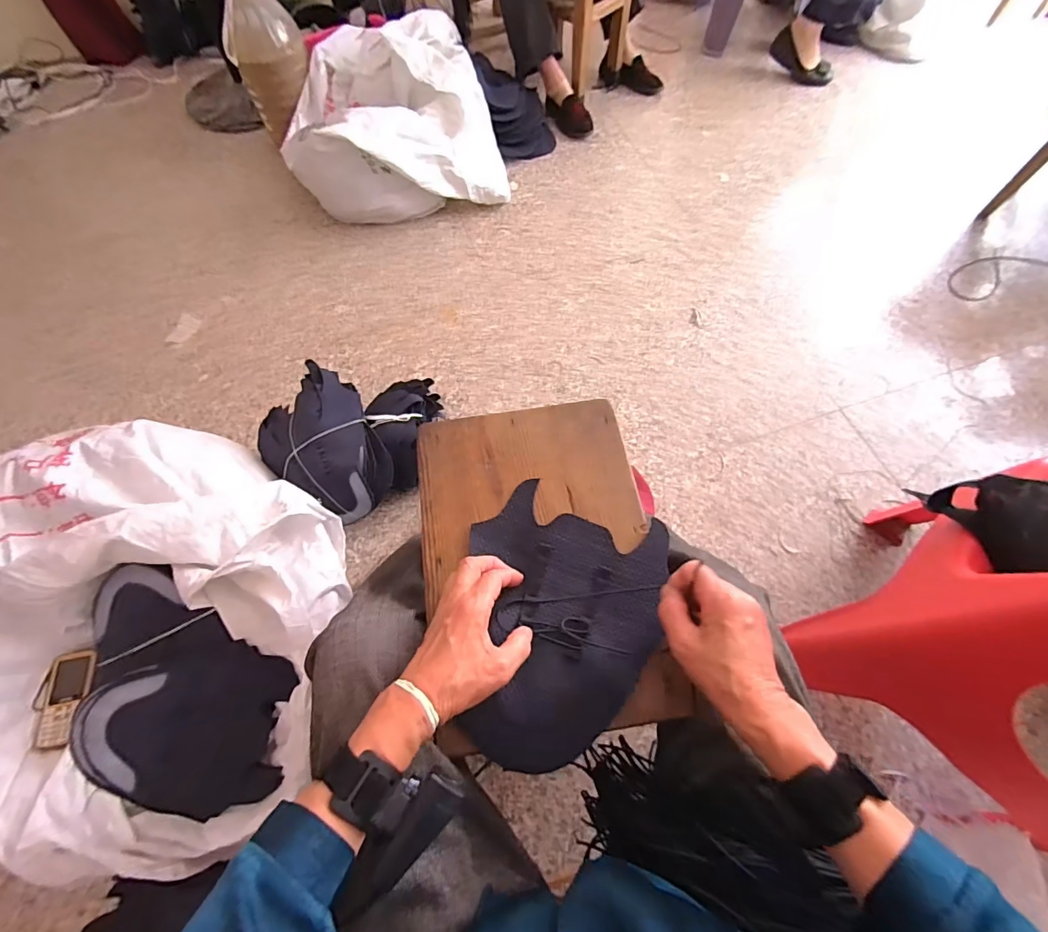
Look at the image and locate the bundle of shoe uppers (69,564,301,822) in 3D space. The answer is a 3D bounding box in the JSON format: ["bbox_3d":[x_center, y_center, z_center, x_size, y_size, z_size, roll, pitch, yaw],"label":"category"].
[{"bbox_3d":[-0.472,0.310,0.652,0.251,0.090,0.332,1,80,-17],"label":"bundle of shoe uppers"}]

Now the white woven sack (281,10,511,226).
[{"bbox_3d":[-0.353,-0.961,1.272,0.567,0.255,0.495,-7,65,-2],"label":"white woven sack"}]

